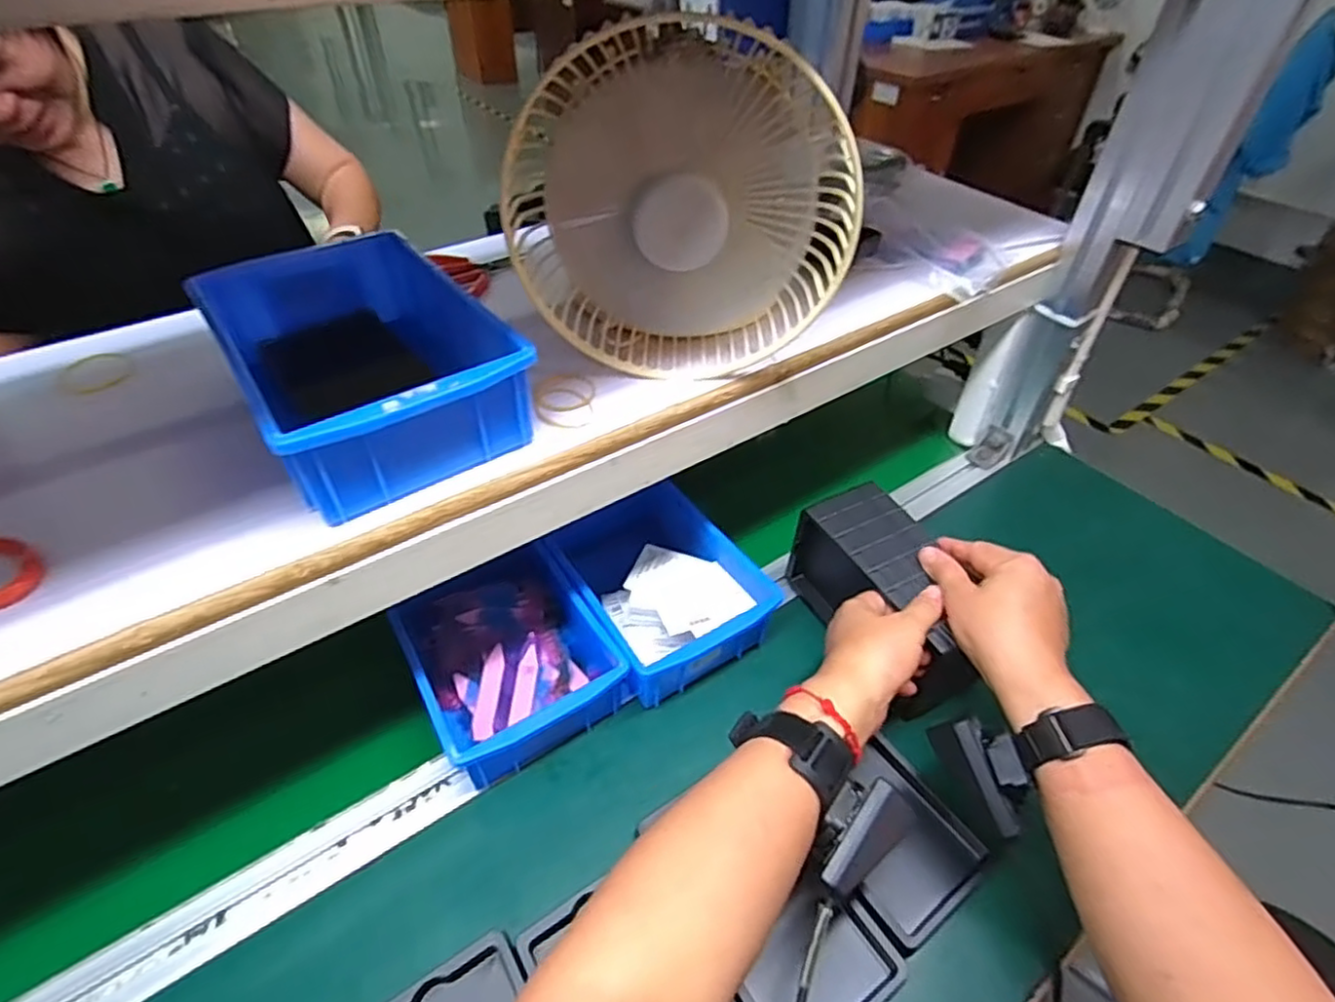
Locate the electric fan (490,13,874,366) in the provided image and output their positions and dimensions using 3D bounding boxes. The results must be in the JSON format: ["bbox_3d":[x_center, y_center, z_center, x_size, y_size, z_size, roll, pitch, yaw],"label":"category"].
[{"bbox_3d":[0.009,-0.160,0.397,0.196,0.197,0.048,0,44,-1],"label":"electric fan"}]

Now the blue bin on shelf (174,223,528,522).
[{"bbox_3d":[-0.180,-0.080,0.391,0.125,0.068,0.202,-29,52,-28],"label":"blue bin on shelf"}]

